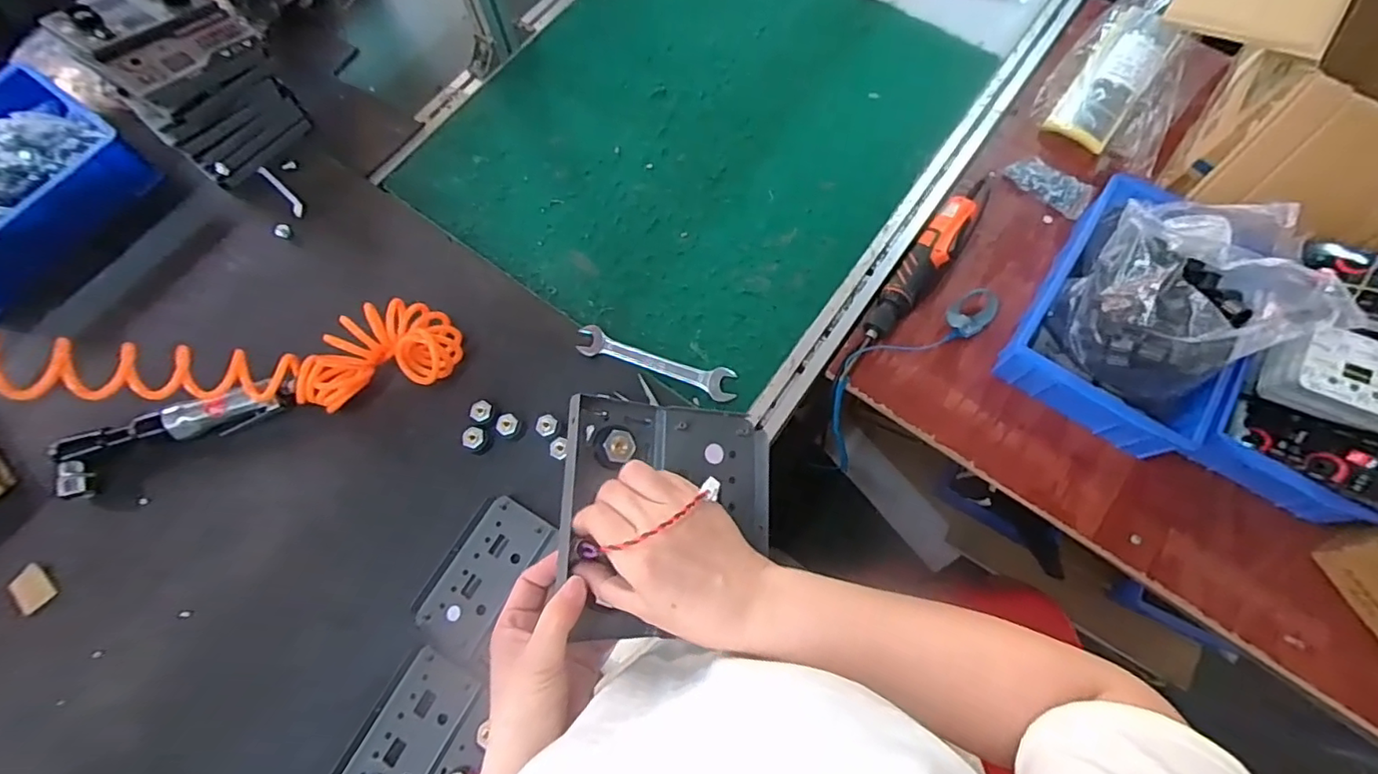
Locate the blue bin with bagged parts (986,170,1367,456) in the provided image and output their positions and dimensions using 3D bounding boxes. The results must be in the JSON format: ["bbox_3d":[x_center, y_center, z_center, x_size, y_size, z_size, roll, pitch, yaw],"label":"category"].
[{"bbox_3d":[0.528,-0.105,0.636,0.205,0.192,0.282,33,74,11],"label":"blue bin with bagged parts"}]

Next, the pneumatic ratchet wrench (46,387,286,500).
[{"bbox_3d":[-0.584,0.046,0.657,0.255,0.041,0.059,-23,72,-8],"label":"pneumatic ratchet wrench"}]

